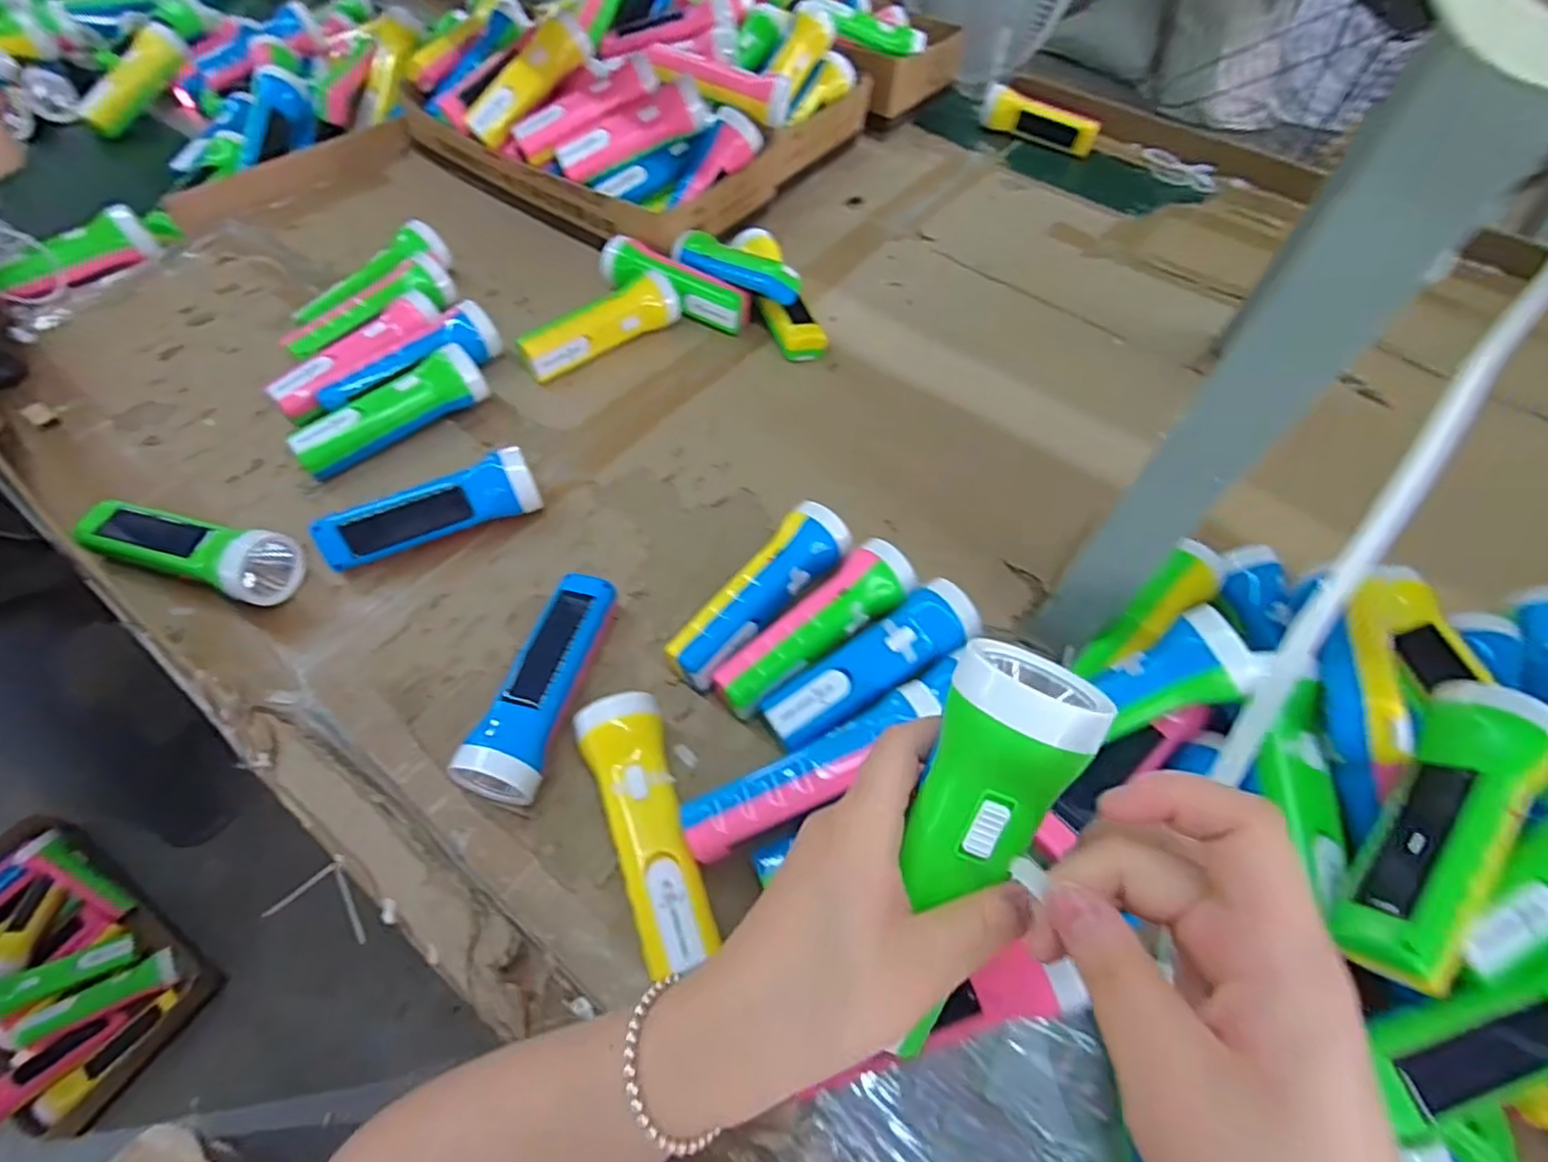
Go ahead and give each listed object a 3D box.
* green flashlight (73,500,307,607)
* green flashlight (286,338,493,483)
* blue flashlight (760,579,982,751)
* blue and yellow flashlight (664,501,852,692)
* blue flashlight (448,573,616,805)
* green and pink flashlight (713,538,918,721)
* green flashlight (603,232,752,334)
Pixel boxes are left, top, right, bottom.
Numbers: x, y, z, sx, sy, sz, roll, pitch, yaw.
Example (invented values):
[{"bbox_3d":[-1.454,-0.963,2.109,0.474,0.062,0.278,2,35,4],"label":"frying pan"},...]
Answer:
[{"bbox_3d":[-0.442,-0.026,0.512,0.155,0.051,0.054,16,60,6],"label":"green flashlight"},{"bbox_3d":[-0.340,-0.150,0.602,0.166,0.052,0.043,-34,67,-21],"label":"green flashlight"},{"bbox_3d":[0.067,0.062,0.481,0.167,0.056,0.053,-26,62,-20],"label":"blue flashlight"},{"bbox_3d":[-0.009,0.015,0.508,0.052,0.061,0.167,35,61,18],"label":"blue and yellow flashlight"},{"bbox_3d":[-0.157,0.069,0.468,0.049,0.044,0.163,13,59,5],"label":"blue flashlight"},{"bbox_3d":[0.033,0.038,0.493,0.164,0.059,0.053,-37,66,-25],"label":"green and pink flashlight"},{"bbox_3d":[-0.108,-0.308,0.713,0.164,0.048,0.051,22,61,10],"label":"green flashlight"}]

